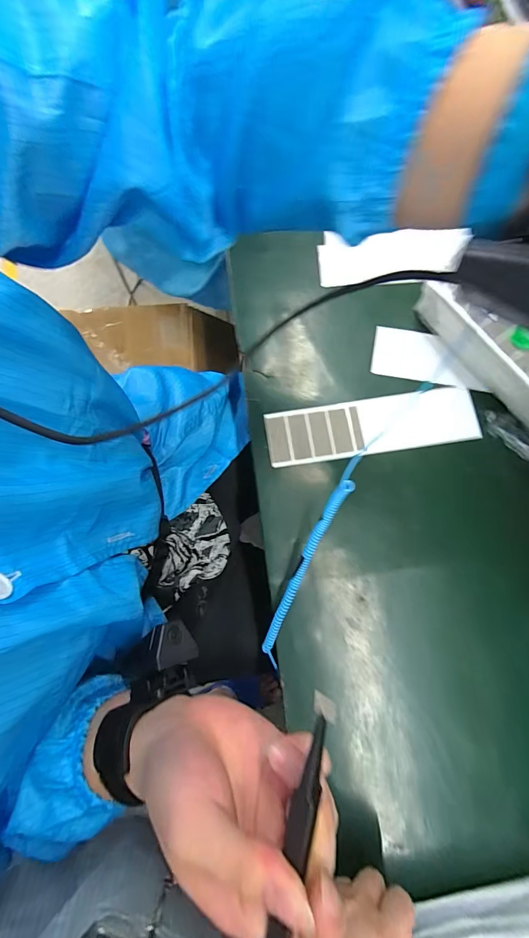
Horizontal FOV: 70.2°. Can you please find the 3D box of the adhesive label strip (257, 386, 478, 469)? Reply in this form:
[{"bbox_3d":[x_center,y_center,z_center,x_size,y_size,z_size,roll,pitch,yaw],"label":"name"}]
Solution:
[{"bbox_3d":[0.110,-0.043,0.395,0.213,0.006,0.059,-8,76,0],"label":"adhesive label strip"}]

